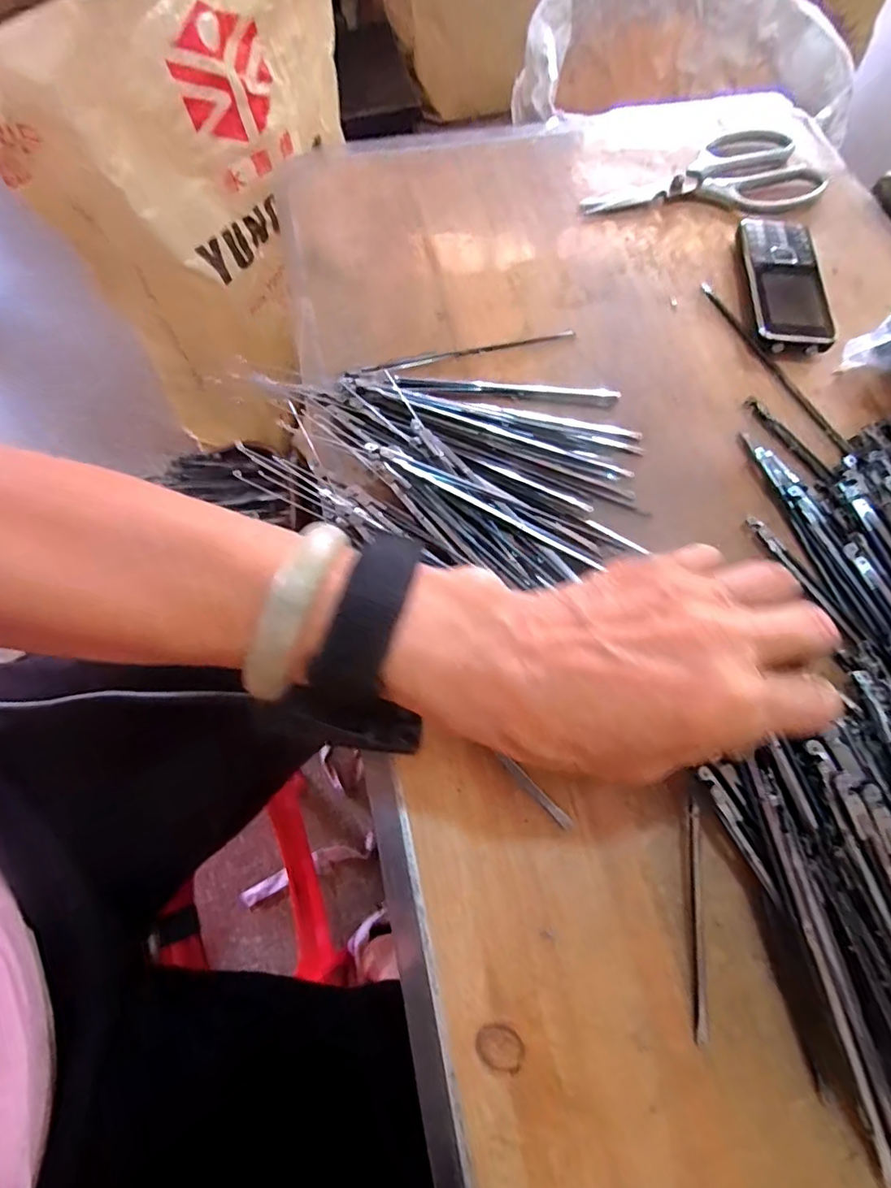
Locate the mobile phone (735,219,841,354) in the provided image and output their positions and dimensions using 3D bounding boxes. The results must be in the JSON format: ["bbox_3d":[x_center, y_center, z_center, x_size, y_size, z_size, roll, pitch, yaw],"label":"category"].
[{"bbox_3d":[0.247,-0.227,0.399,0.049,0.019,0.128,5,67,1],"label":"mobile phone"}]

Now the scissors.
[{"bbox_3d":[0.220,-0.329,0.444,0.195,0.011,0.095,-29,70,-13],"label":"scissors"}]

